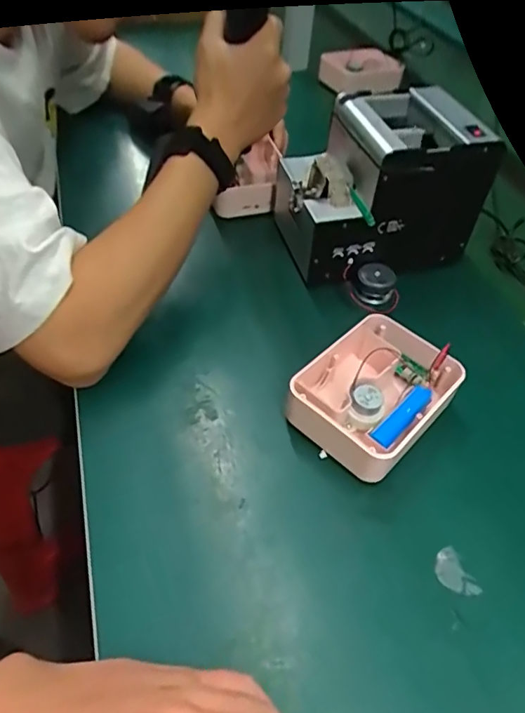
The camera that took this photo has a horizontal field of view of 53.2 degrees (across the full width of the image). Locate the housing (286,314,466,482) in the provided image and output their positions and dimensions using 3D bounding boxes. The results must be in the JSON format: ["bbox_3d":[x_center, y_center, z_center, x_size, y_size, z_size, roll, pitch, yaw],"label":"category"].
[{"bbox_3d":[0.097,0.027,0.434,0.104,0.048,0.145,37,55,26],"label":"housing"}]

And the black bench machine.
[{"bbox_3d":[0.121,-0.175,0.543,0.180,0.139,0.134,-8,49,-11],"label":"black bench machine"}]

